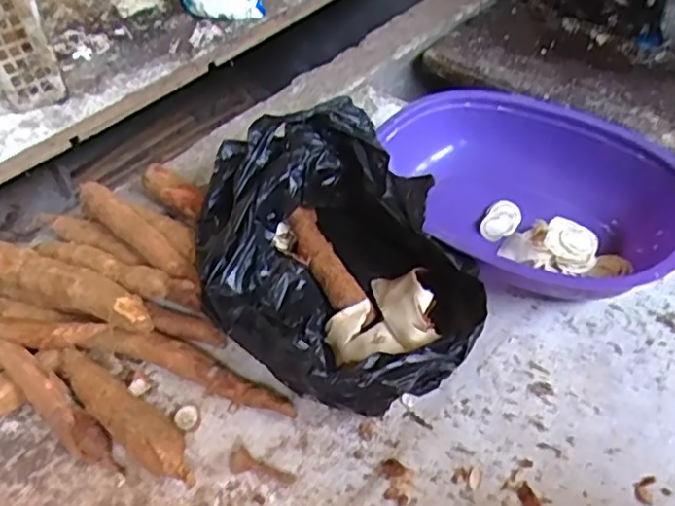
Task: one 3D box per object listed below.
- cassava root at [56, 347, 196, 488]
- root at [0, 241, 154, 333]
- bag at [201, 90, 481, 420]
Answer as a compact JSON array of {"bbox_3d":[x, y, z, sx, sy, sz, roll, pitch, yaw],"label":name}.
[{"bbox_3d":[-0.175,0.129,0.528,0.163,0.035,0.038,31,58,29],"label":"cassava root"},{"bbox_3d":[-0.246,0.031,0.593,0.198,0.044,0.043,16,52,20],"label":"root"},{"bbox_3d":[-0.009,0.005,0.565,0.211,0.100,0.283,-21,49,-12],"label":"bag"}]

